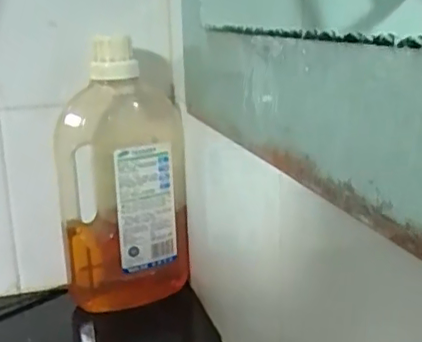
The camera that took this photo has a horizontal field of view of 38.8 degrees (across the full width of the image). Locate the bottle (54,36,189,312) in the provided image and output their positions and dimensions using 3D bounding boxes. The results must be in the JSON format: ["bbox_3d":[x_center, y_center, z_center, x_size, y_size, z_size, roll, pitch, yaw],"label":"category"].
[{"bbox_3d":[-0.085,0.015,0.584,0.119,0.257,0.065,-4,16,-9],"label":"bottle"}]

